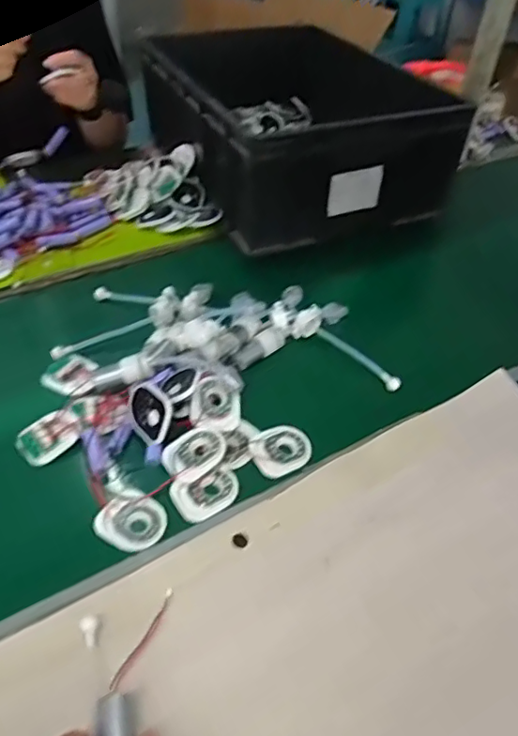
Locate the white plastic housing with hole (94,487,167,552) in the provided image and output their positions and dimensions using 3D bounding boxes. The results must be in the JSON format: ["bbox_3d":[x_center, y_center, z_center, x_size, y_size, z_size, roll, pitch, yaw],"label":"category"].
[{"bbox_3d":[-0.108,0.131,0.487,0.058,0.015,0.049,18,45,15],"label":"white plastic housing with hole"}]

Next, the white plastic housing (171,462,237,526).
[{"bbox_3d":[-0.046,0.112,0.507,0.059,0.012,0.041,-18,48,-22],"label":"white plastic housing"}]

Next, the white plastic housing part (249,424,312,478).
[{"bbox_3d":[0.021,0.078,0.542,0.059,0.007,0.050,-26,51,-28],"label":"white plastic housing part"}]

